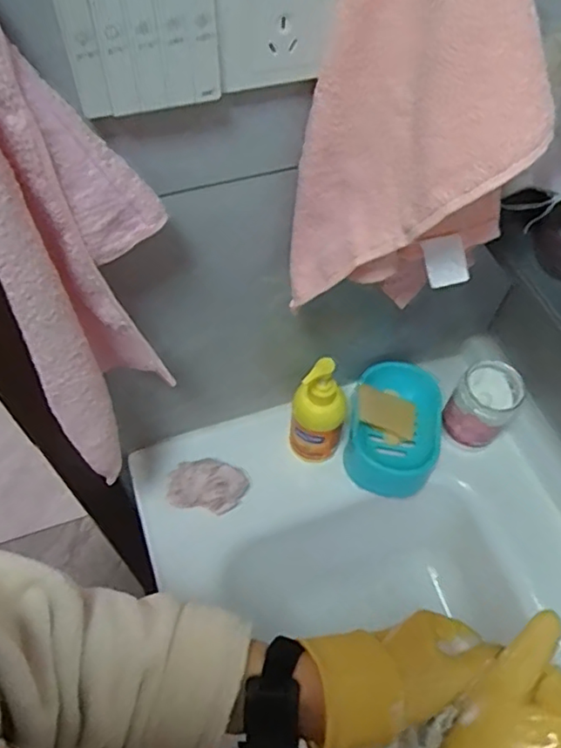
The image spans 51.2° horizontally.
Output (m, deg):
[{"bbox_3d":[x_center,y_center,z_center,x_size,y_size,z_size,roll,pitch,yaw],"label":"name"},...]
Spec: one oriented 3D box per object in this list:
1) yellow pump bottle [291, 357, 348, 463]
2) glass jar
[{"bbox_3d":[0.043,0.047,0.670,0.050,0.163,0.049,1,58,-1],"label":"yellow pump bottle"},{"bbox_3d":[0.247,0.040,0.722,0.071,0.105,0.078,1,58,-1],"label":"glass jar"}]

